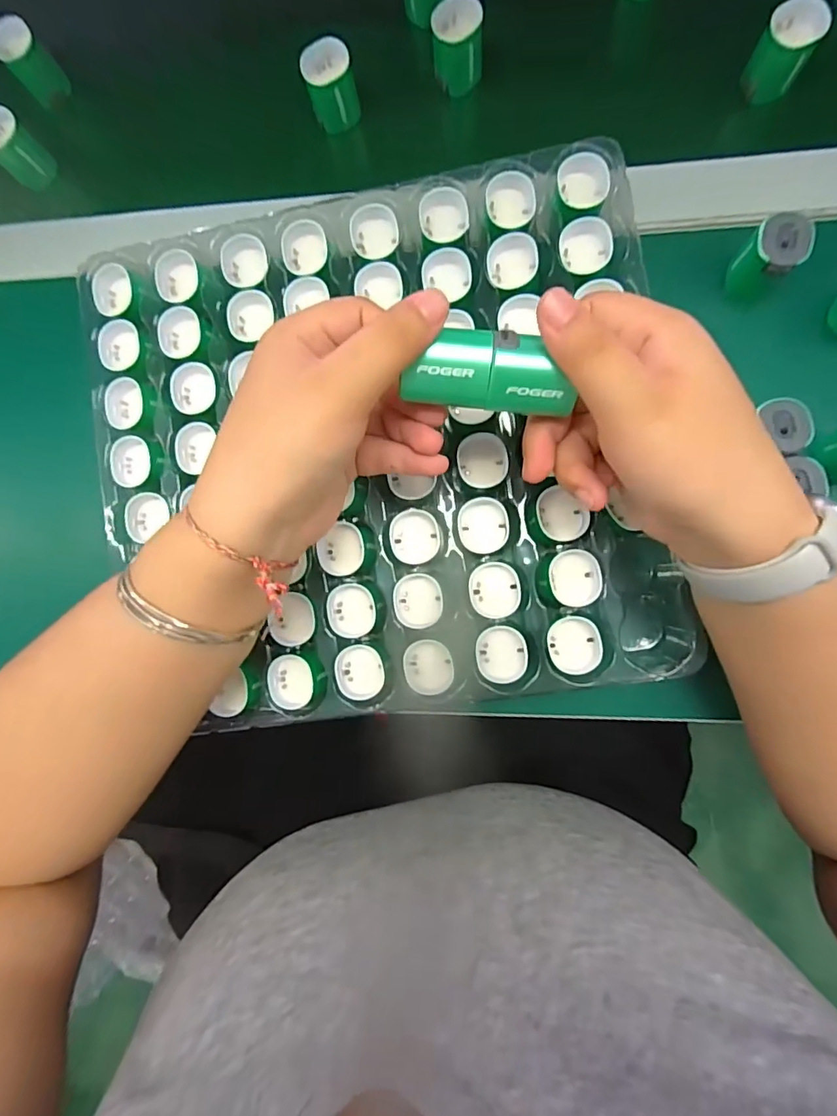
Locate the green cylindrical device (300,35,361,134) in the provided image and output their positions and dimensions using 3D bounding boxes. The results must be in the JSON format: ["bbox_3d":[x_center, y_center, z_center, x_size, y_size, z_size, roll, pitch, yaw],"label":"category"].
[{"bbox_3d":[-0.056,-0.304,0.321,0.030,0.031,0.032,0,88,5],"label":"green cylindrical device"}]

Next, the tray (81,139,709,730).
[{"bbox_3d":[-0.026,-0.061,0.291,0.314,0.028,0.295,-10,87,4],"label":"tray"}]

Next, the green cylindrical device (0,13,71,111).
[{"bbox_3d":[-0.267,-0.341,0.344,0.028,0.036,0.030,0,88,5],"label":"green cylindrical device"}]

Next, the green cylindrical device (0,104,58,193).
[{"bbox_3d":[-0.279,-0.283,0.344,0.030,0.041,0.026,-45,85,2],"label":"green cylindrical device"}]

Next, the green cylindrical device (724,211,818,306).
[{"bbox_3d":[0.196,-0.166,0.279,0.031,0.038,0.029,0,88,5],"label":"green cylindrical device"}]

